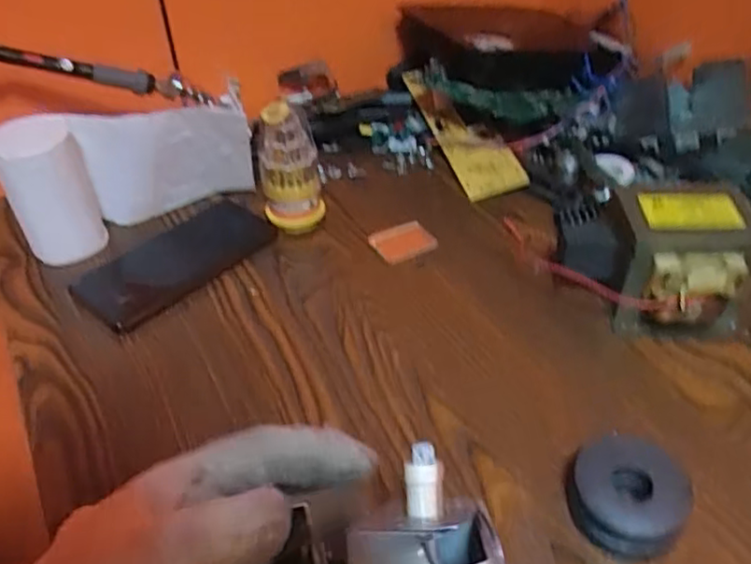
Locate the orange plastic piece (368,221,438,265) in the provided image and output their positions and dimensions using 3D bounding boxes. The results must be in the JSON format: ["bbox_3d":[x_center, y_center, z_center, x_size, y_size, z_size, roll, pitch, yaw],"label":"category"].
[{"bbox_3d":[0.022,-0.035,0.558,0.054,0.008,0.041,-25,47,-22],"label":"orange plastic piece"}]

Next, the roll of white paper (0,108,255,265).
[{"bbox_3d":[-0.212,-0.099,0.580,0.201,0.107,0.071,-16,44,-13],"label":"roll of white paper"}]

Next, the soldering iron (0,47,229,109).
[{"bbox_3d":[-0.242,-0.180,0.583,0.212,0.027,0.019,6,39,-19],"label":"soldering iron"}]

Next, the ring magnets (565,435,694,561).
[{"bbox_3d":[0.141,0.121,0.371,0.062,0.029,0.060,-2,42,2],"label":"ring magnets"}]

